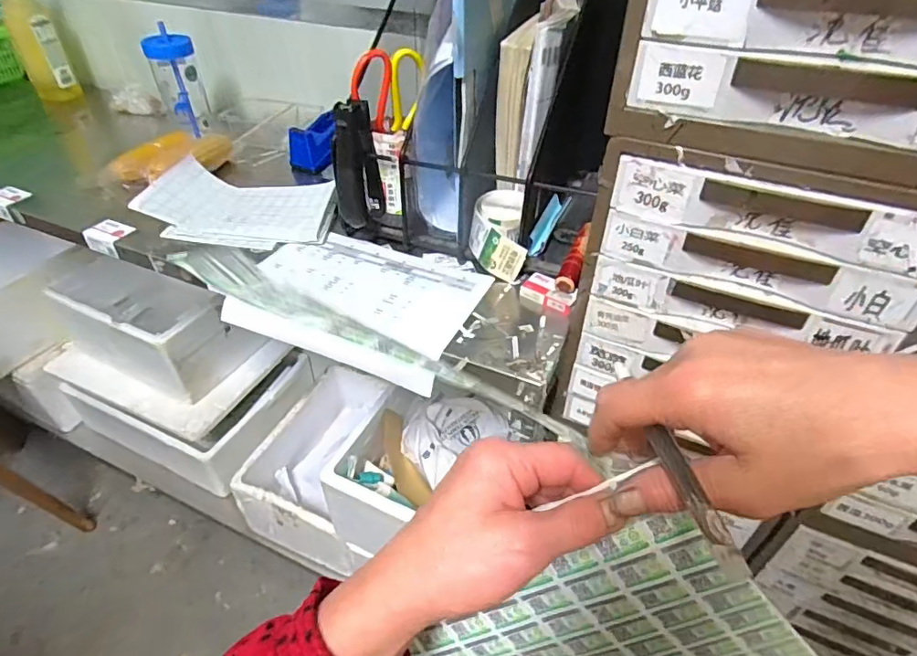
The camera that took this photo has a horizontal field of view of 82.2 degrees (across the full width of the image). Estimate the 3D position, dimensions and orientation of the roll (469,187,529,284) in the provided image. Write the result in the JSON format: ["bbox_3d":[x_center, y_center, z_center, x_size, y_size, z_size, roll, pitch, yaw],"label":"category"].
[{"bbox_3d":[0.050,-0.117,0.677,0.067,0.088,0.089,-1,41,-3],"label":"roll"}]

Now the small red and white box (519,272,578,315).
[{"bbox_3d":[0.113,-0.044,0.648,0.069,0.025,0.039,24,46,24],"label":"small red and white box"}]

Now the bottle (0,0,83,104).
[{"bbox_3d":[-0.864,-0.590,1.074,0.083,0.227,0.073,-25,48,-27],"label":"bottle"}]

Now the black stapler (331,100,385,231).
[{"bbox_3d":[-0.127,-0.204,0.668,0.056,0.142,0.054,1,41,-1],"label":"black stapler"}]

